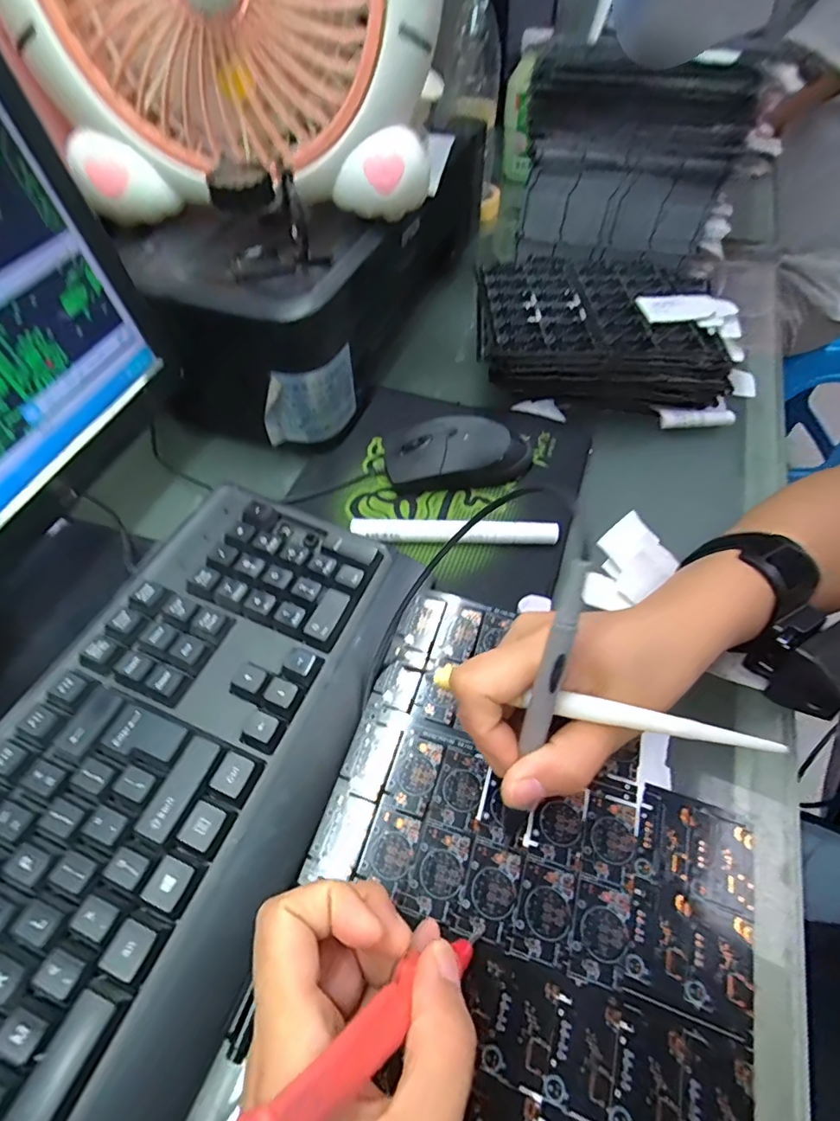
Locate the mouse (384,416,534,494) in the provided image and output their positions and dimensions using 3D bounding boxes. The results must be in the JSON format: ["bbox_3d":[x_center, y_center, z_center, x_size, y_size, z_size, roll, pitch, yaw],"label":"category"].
[{"bbox_3d":[0.030,-0.082,0.391,0.109,0.031,0.055,2,53,2],"label":"mouse"}]

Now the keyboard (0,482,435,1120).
[{"bbox_3d":[-0.144,0.136,0.224,0.157,0.027,0.425,17,55,13],"label":"keyboard"}]

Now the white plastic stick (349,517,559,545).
[{"bbox_3d":[0.024,-0.019,0.360,0.141,0.015,0.017,2,53,2],"label":"white plastic stick"}]

